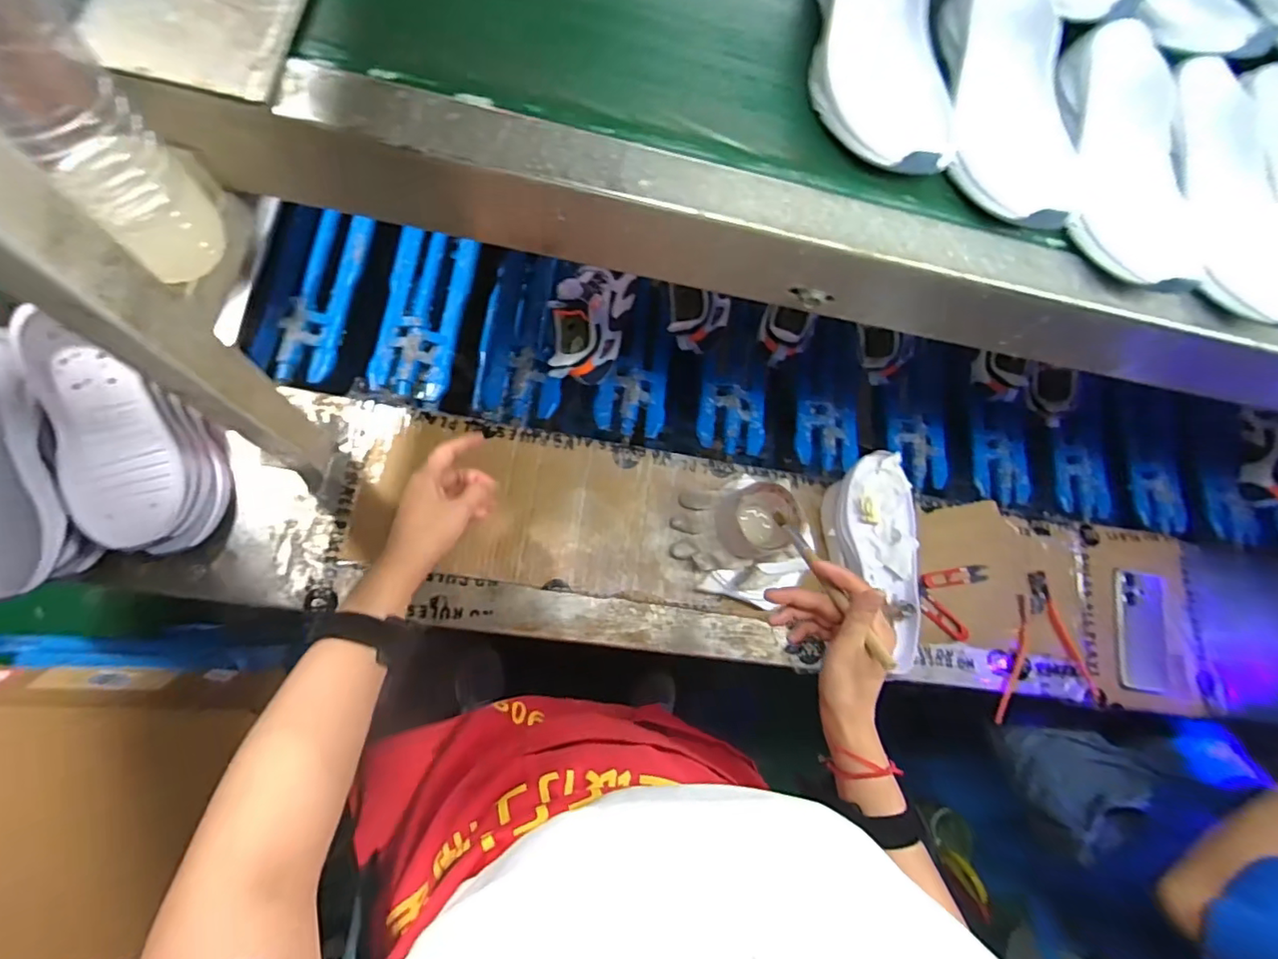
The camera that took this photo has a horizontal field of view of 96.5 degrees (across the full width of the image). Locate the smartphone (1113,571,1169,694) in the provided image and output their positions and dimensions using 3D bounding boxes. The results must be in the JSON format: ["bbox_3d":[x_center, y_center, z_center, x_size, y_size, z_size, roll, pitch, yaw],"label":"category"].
[{"bbox_3d":[0.664,0.199,0.751,0.072,0.009,0.150,9,80,-1],"label":"smartphone"}]

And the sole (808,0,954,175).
[{"bbox_3d":[0.167,-0.300,0.379,0.092,0.043,0.209,3,88,-9],"label":"sole"}]

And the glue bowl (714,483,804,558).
[{"bbox_3d":[0.139,0.047,0.667,0.091,0.041,0.086,-22,92,-9],"label":"glue bowl"}]

